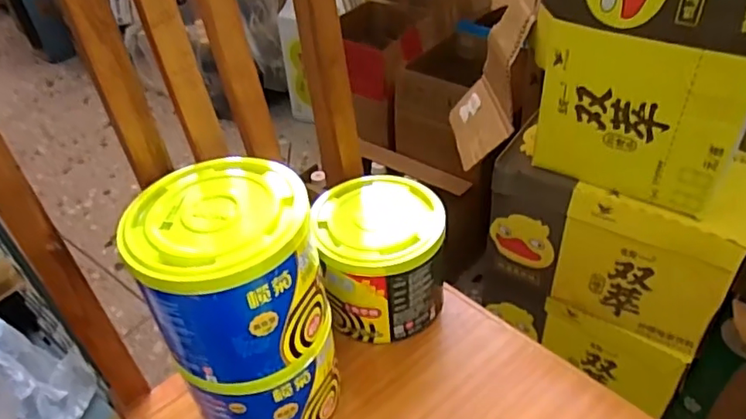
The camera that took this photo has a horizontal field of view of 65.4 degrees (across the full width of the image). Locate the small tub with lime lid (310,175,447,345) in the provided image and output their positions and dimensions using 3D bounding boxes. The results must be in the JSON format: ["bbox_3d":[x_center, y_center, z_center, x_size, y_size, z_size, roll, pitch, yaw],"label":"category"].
[{"bbox_3d":[0.008,0.047,0.612,0.130,0.119,0.139,0,42,6],"label":"small tub with lime lid"}]

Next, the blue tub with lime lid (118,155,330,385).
[{"bbox_3d":[-0.110,0.047,0.454,0.124,0.123,0.130,-3,41,2],"label":"blue tub with lime lid"}]

